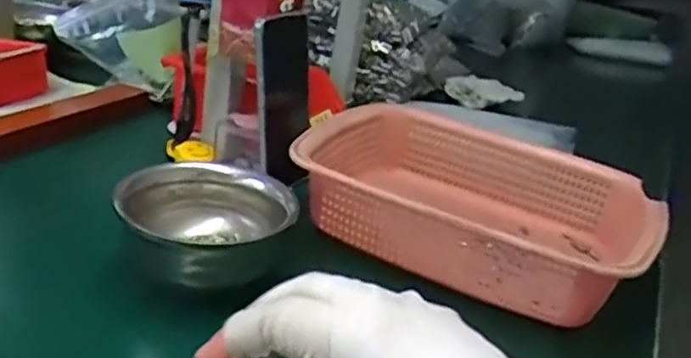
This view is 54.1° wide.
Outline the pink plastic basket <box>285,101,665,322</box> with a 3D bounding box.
[{"bbox_3d":[0.112,0.026,0.596,0.286,0.086,0.214,17,24,16],"label":"pink plastic basket"}]

